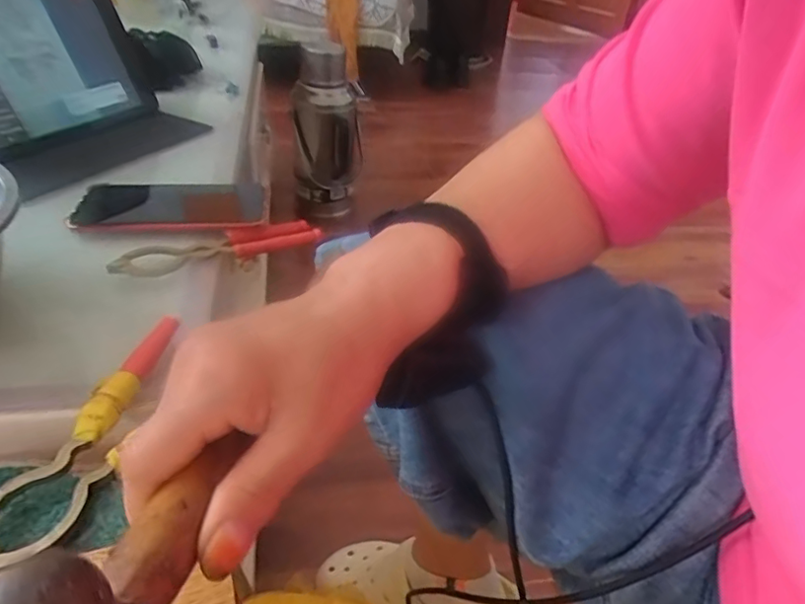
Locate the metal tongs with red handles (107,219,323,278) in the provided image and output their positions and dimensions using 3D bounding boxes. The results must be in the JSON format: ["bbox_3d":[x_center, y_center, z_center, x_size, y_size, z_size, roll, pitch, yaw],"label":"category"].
[{"bbox_3d":[-0.147,-0.046,0.457,0.165,0.021,0.035,-22,44,-29],"label":"metal tongs with red handles"}]

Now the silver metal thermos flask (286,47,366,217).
[{"bbox_3d":[-0.193,-0.423,1.448,0.173,0.393,0.162,1,38,-5],"label":"silver metal thermos flask"}]

